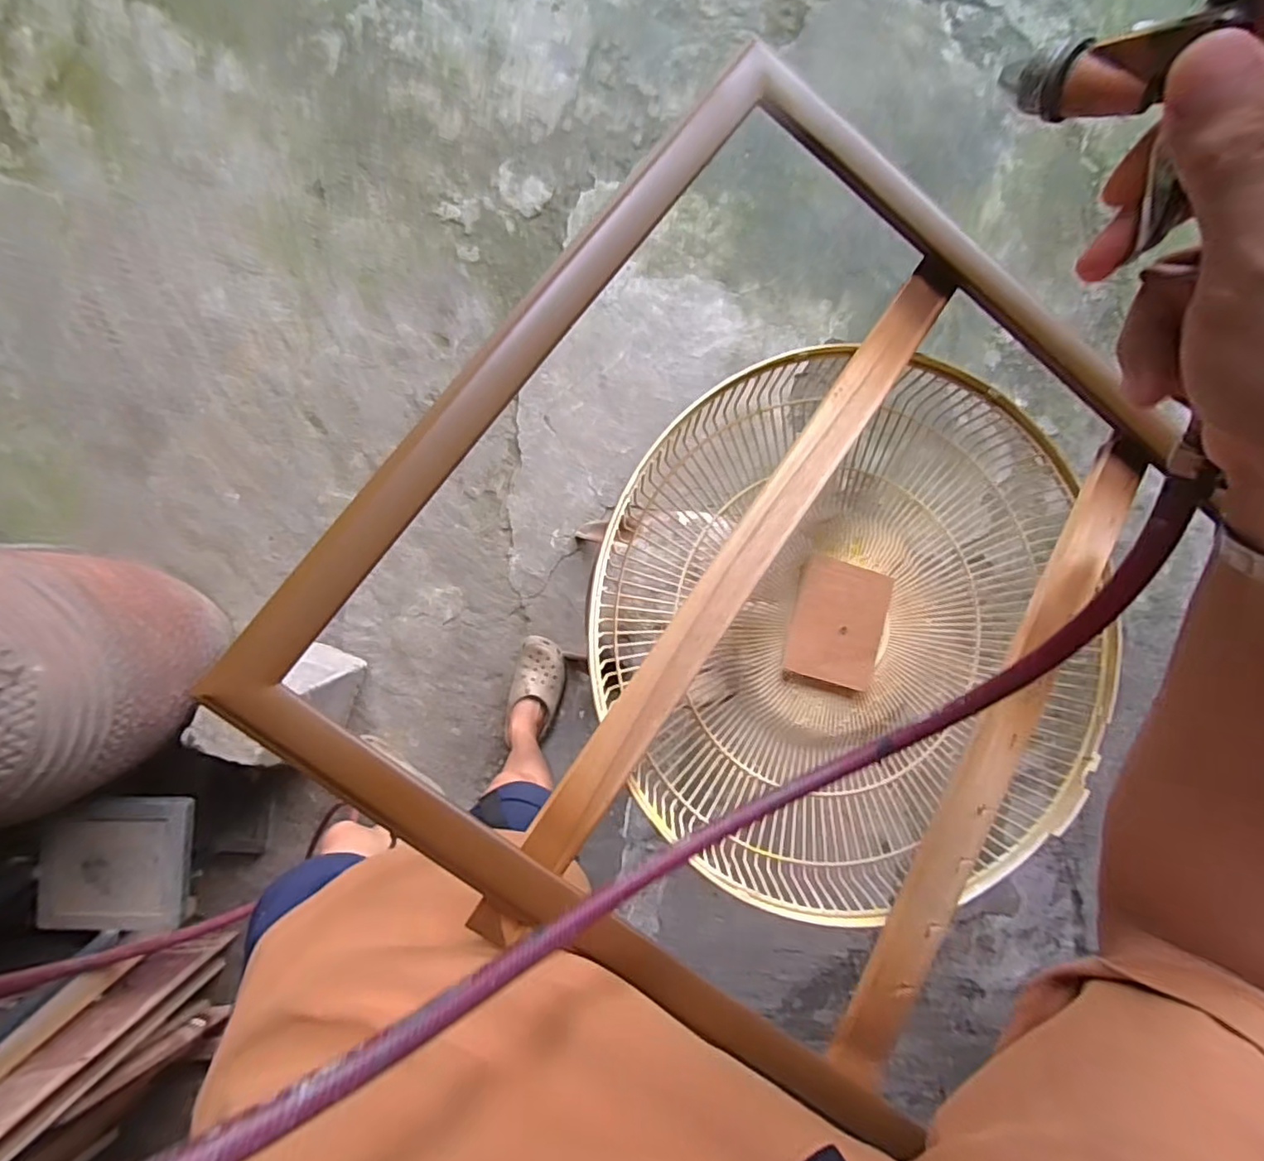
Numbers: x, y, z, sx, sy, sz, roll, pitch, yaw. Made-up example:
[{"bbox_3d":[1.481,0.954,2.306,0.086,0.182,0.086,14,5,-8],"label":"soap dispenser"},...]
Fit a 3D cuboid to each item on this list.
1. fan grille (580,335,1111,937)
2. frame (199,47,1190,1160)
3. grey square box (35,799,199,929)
[{"bbox_3d":[0.172,0.042,0.504,0.428,0.088,0.436,-1,91,-10],"label":"fan grille"},{"bbox_3d":[0.112,0.006,0.425,0.522,0.051,0.579,38,85,-8],"label":"frame"},{"bbox_3d":[-0.810,0.450,0.952,0.203,0.028,0.217,5,91,-9],"label":"grey square box"}]

